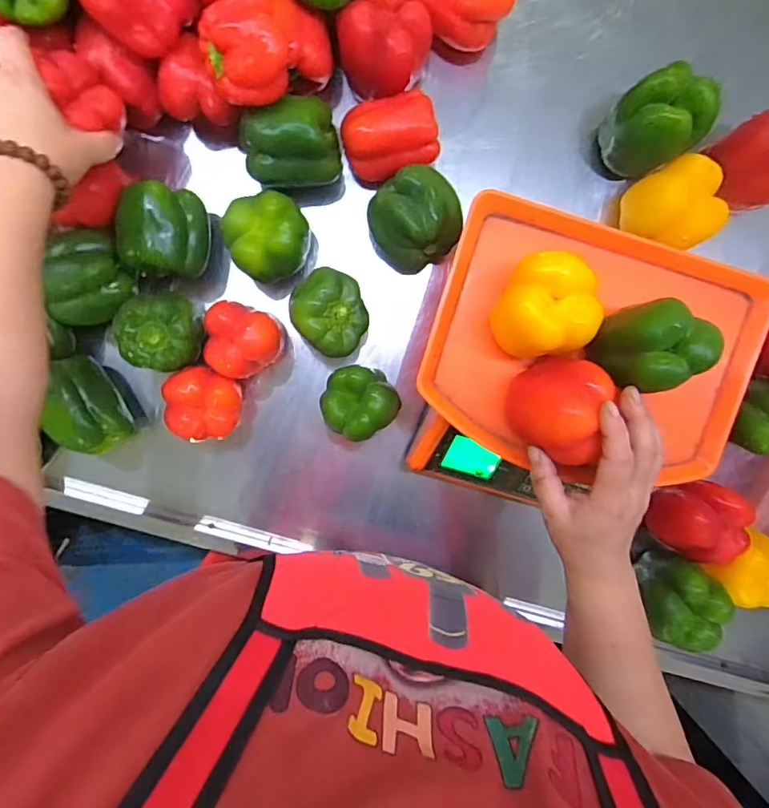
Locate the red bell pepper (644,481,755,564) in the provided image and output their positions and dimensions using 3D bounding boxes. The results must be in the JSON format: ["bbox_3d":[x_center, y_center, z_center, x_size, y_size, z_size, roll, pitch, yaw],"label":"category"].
[{"bbox_3d":[0.343,0.126,0.519,0.079,0.070,0.086,19,96,-4],"label":"red bell pepper"}]

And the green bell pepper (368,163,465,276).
[{"bbox_3d":[0.031,-0.190,0.497,0.088,0.072,0.093,0,97,-2],"label":"green bell pepper"}]

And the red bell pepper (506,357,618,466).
[{"bbox_3d":[0.137,0.002,0.386,0.059,0.076,0.077,17,96,-4],"label":"red bell pepper"}]

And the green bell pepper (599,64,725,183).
[{"bbox_3d":[0.265,-0.276,0.480,0.063,0.109,0.080,-36,97,2],"label":"green bell pepper"}]

